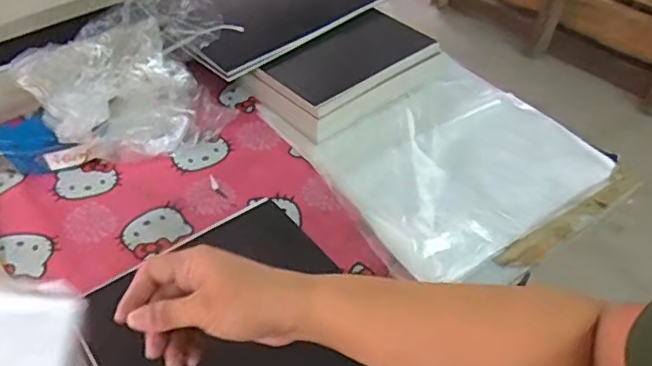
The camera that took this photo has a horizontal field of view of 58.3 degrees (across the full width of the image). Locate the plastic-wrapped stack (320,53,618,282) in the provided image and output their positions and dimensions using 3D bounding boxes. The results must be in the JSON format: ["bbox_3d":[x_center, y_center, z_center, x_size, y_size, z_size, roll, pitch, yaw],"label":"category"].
[{"bbox_3d":[0.168,-0.048,0.814,0.340,0.028,0.314,-28,53,-25],"label":"plastic-wrapped stack"}]

